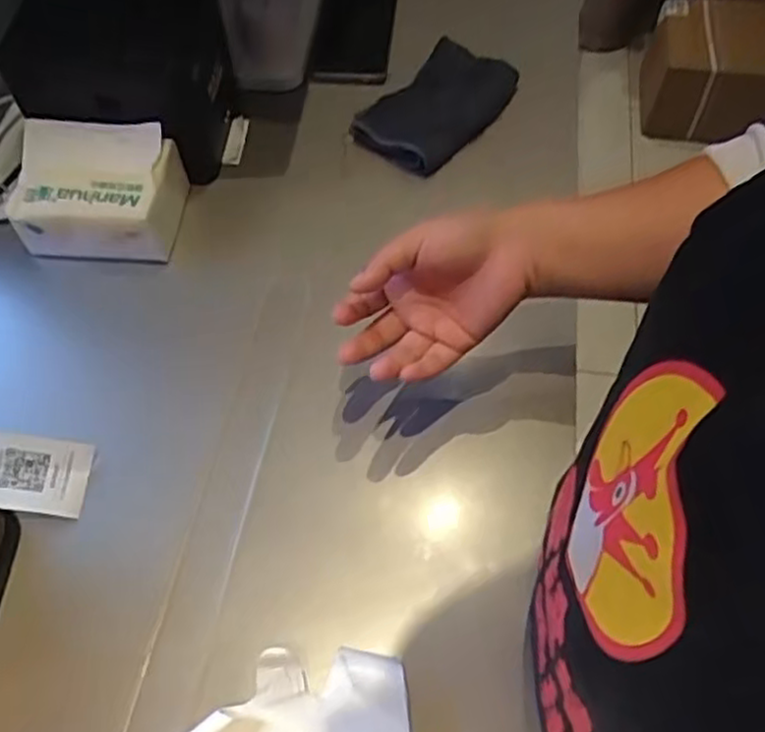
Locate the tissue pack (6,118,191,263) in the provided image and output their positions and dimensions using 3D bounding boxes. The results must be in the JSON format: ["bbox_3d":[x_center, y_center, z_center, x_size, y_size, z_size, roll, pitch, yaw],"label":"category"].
[{"bbox_3d":[-0.239,-0.146,0.630,0.132,0.067,0.093,-1,60,1],"label":"tissue pack"}]

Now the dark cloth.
[{"bbox_3d":[0.051,-0.243,0.703,0.095,0.037,0.152,37,67,20],"label":"dark cloth"}]

